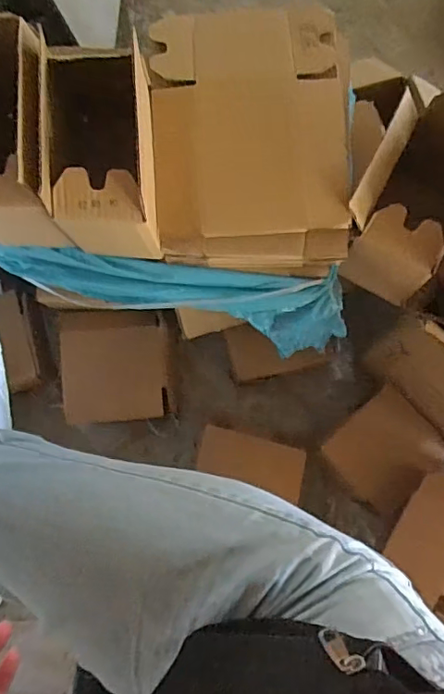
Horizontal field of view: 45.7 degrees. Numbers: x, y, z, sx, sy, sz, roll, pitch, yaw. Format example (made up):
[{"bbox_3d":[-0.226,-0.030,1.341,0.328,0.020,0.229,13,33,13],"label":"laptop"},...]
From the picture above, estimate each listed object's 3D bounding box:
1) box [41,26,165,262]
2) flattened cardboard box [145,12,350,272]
[{"bbox_3d":[-0.124,-0.195,0.565,0.113,0.148,0.209,-2,77,-2],"label":"box"},{"bbox_3d":[0.032,-0.237,0.610,0.218,0.089,0.280,0,77,1],"label":"flattened cardboard box"}]

